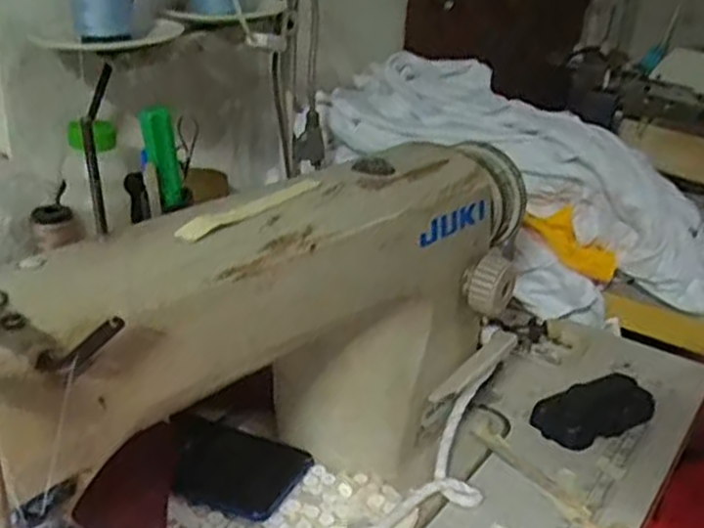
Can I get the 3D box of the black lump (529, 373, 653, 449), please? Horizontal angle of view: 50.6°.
[{"bbox_3d":[0.204,0.118,0.613,0.116,0.023,0.048,-12,29,-32],"label":"black lump"}]

